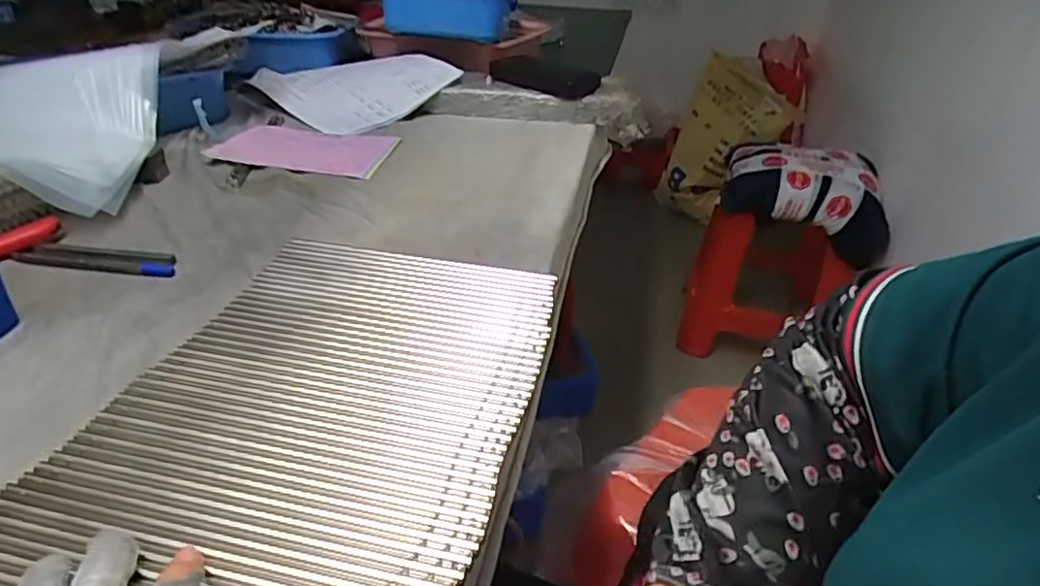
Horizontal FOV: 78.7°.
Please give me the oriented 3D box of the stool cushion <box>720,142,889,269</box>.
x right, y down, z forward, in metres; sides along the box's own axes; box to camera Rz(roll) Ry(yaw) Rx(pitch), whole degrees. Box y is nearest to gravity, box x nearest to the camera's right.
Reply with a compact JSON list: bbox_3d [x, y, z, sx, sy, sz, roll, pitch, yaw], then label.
[{"bbox_3d":[0.670,-0.228,1.506,0.375,0.196,0.238,8,33,10],"label":"stool cushion"}]

